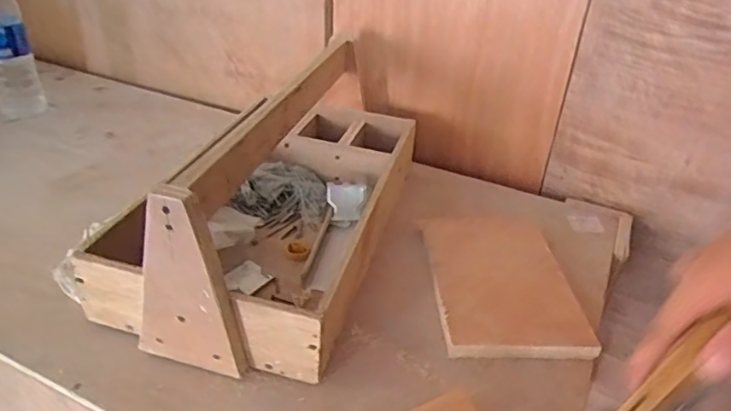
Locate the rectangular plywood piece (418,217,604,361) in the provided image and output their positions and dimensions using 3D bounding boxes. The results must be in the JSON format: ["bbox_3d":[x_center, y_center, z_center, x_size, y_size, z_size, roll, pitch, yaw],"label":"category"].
[{"bbox_3d":[0.165,0.088,0.694,0.165,0.019,0.247,2,32,-5],"label":"rectangular plywood piece"}]

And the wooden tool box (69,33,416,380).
[{"bbox_3d":[-0.089,-0.049,0.698,0.246,0.213,0.495,13,36,14],"label":"wooden tool box"}]

